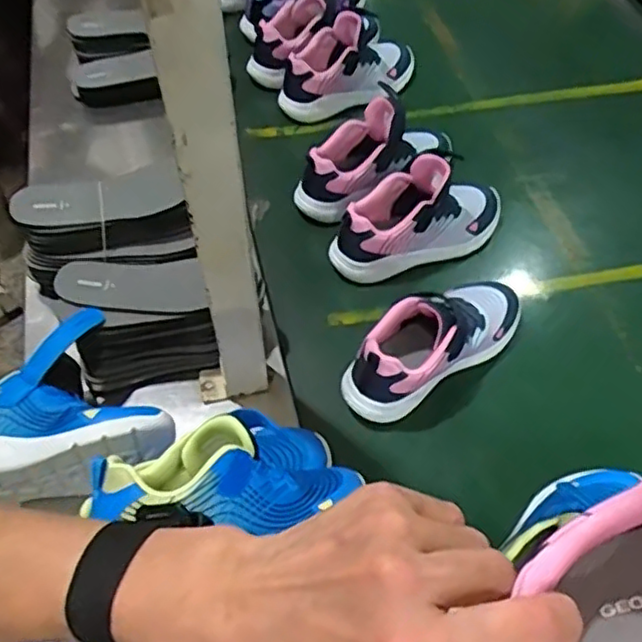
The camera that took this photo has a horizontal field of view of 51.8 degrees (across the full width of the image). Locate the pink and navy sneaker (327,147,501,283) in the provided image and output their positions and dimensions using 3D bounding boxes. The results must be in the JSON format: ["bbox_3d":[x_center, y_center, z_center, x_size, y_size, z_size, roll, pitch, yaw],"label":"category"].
[{"bbox_3d":[0.117,-0.127,0.783,0.220,0.122,0.081,-20,57,-13],"label":"pink and navy sneaker"}]

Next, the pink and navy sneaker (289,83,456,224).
[{"bbox_3d":[0.070,-0.220,0.842,0.221,0.092,0.081,-33,61,-21],"label":"pink and navy sneaker"}]

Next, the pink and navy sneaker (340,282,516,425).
[{"bbox_3d":[0.125,0.020,0.691,0.224,0.083,0.085,-29,59,-18],"label":"pink and navy sneaker"}]

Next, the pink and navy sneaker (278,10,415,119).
[{"bbox_3d":[0.043,-0.375,0.961,0.229,0.093,0.092,-24,58,-16],"label":"pink and navy sneaker"}]

